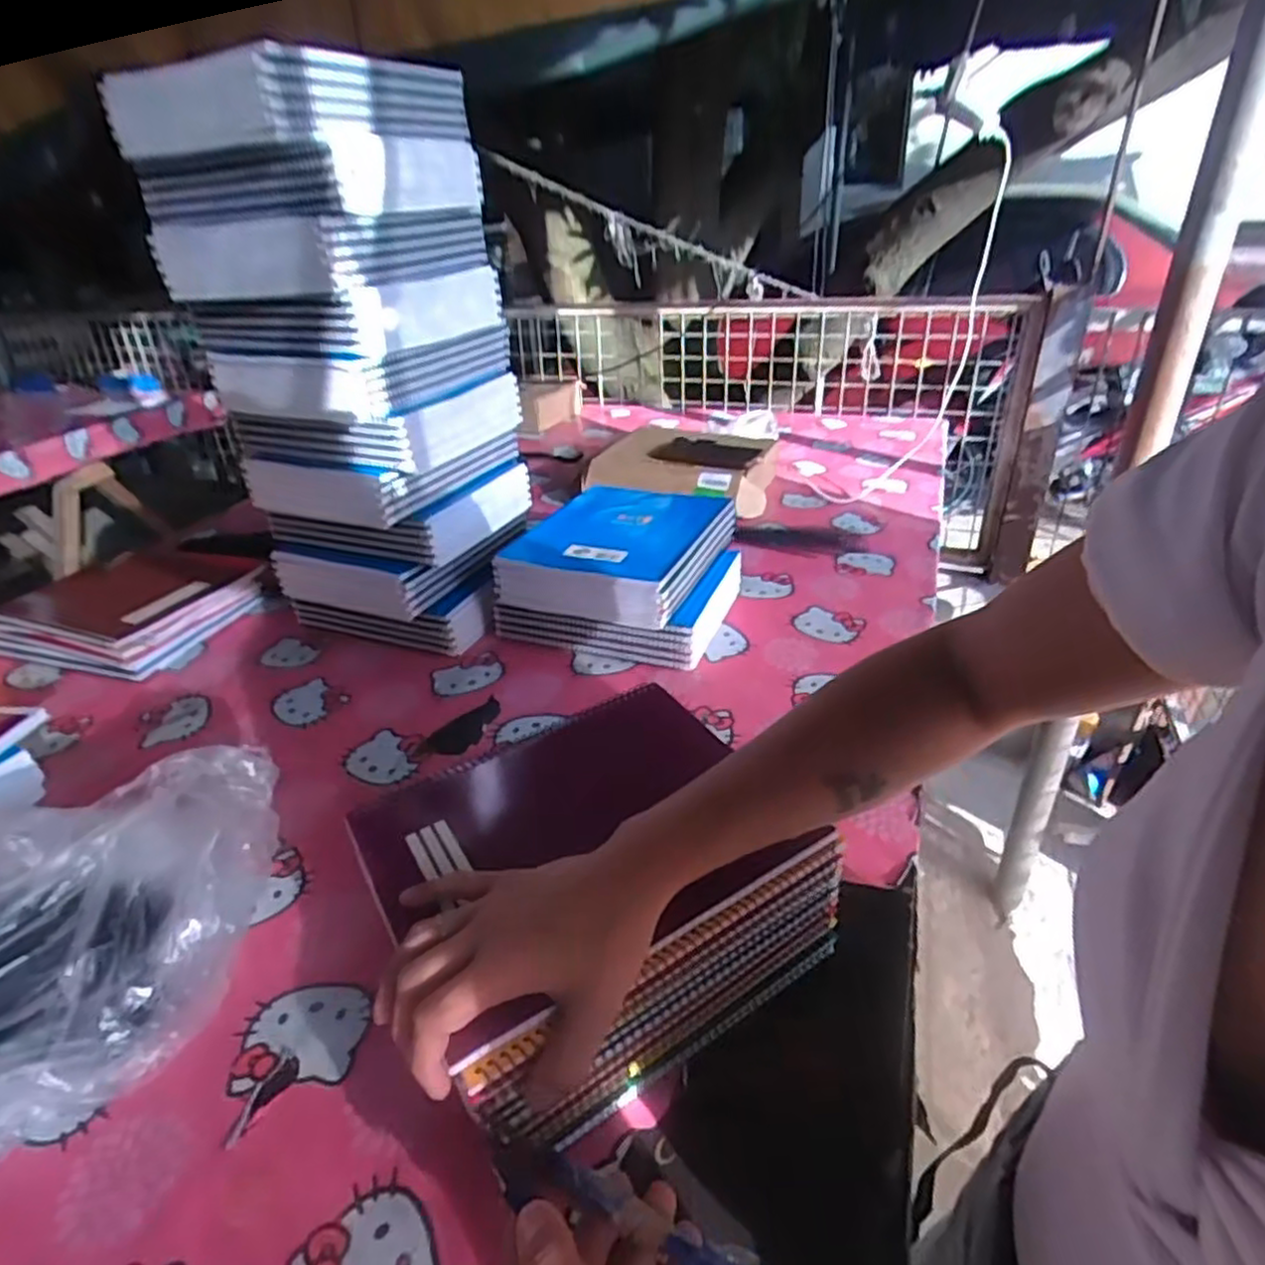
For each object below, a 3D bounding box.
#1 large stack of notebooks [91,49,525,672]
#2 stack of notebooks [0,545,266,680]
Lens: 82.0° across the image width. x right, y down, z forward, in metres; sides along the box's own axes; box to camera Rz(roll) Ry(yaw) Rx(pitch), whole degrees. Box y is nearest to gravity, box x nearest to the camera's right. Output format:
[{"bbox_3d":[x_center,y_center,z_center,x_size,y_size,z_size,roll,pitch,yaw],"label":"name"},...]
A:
[{"bbox_3d":[-0.297,-0.266,0.815,0.240,0.559,0.229,10,34,22],"label":"large stack of notebooks"},{"bbox_3d":[-0.665,-0.042,0.970,0.275,0.063,0.243,9,34,21],"label":"stack of notebooks"}]

